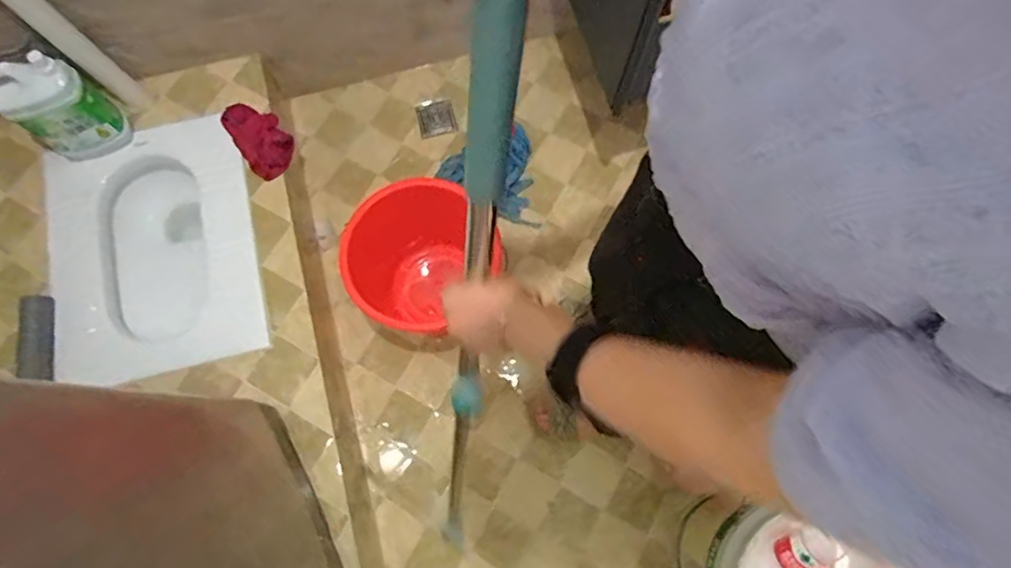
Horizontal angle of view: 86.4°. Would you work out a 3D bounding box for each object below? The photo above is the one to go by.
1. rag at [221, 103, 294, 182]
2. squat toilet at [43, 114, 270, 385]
[{"bbox_3d":[-0.534,-0.321,1.174,0.103,0.037,0.201,-35,78,-9],"label":"rag"},{"bbox_3d":[-0.757,-0.089,1.202,0.412,0.196,0.484,-13,75,-3],"label":"squat toilet"}]

